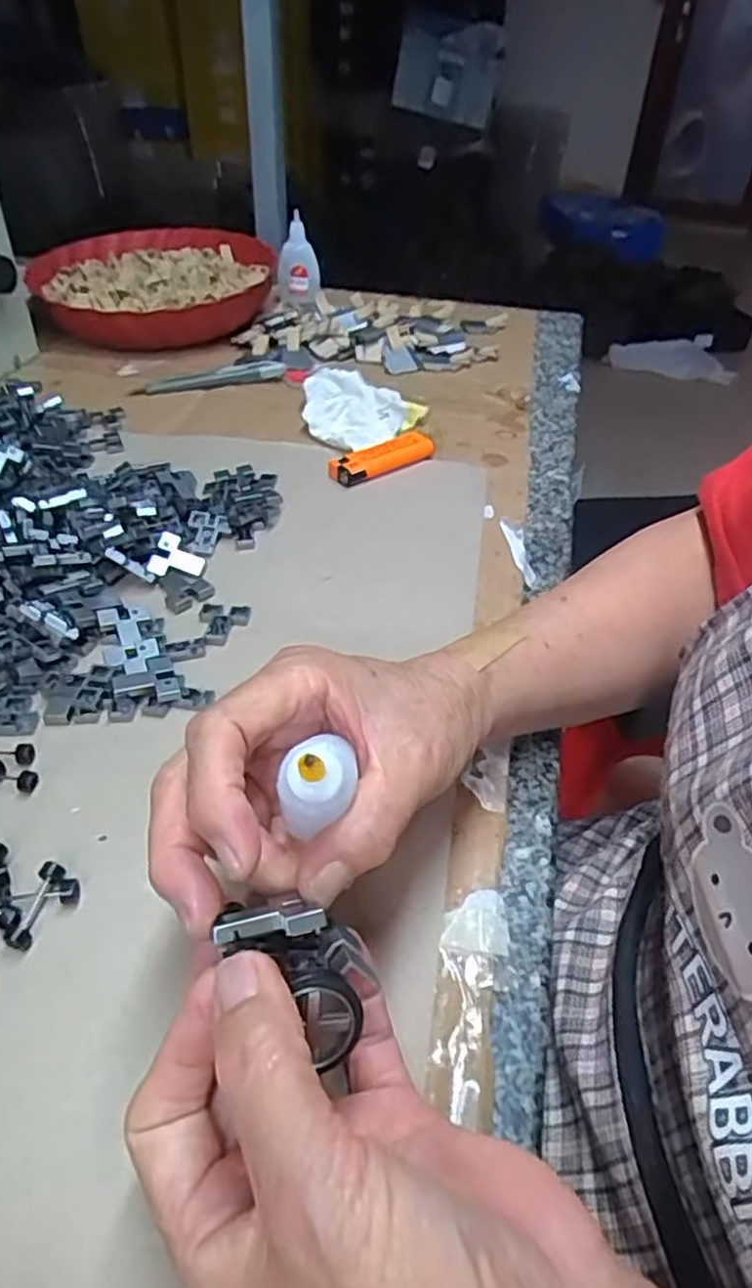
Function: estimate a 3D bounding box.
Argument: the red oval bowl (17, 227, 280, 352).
[{"bbox_3d":[-0.220,-0.367,0.751,0.235,0.061,0.227,-14,44,-18],"label":"red oval bowl"}]

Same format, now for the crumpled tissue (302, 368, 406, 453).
[{"bbox_3d":[-0.018,-0.180,0.574,0.077,0.025,0.106,2,41,-1],"label":"crumpled tissue"}]

